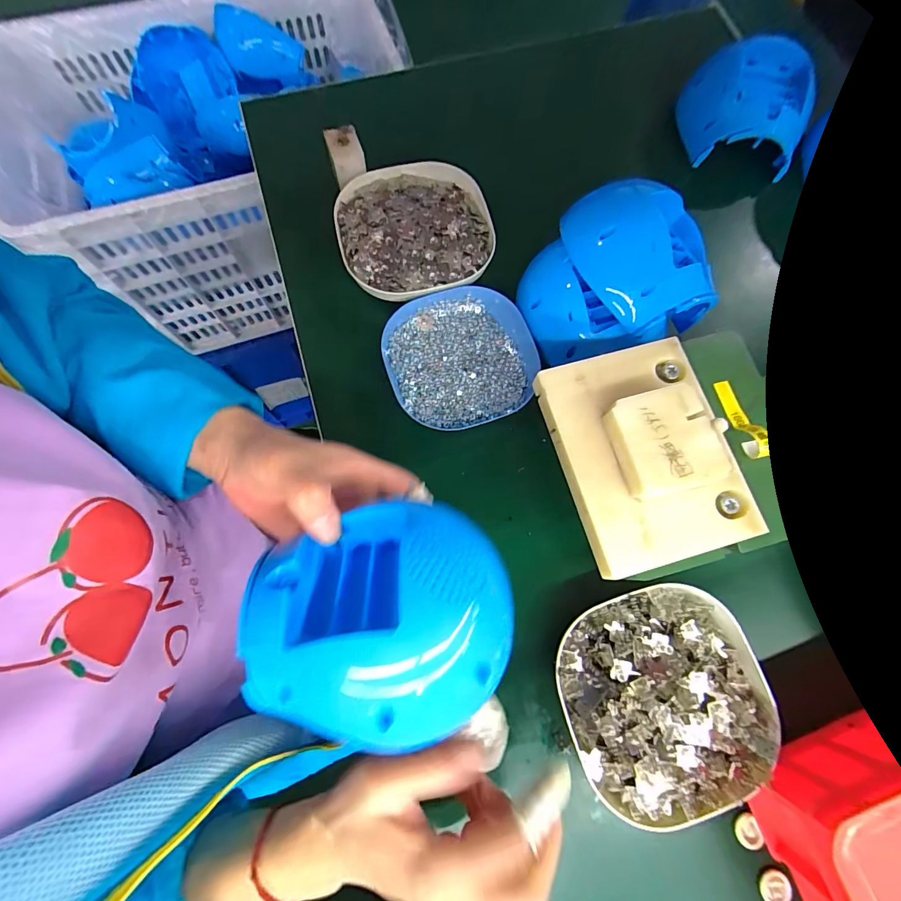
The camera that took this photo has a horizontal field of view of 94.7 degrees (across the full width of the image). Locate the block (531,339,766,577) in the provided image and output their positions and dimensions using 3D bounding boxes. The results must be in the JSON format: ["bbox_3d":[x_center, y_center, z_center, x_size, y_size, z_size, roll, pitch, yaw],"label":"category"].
[{"bbox_3d":[0.132,-0.001,0.276,0.109,0.032,0.145,-13,75,-5],"label":"block"}]

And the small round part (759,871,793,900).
[{"bbox_3d":[0.222,0.300,0.283,0.021,0.007,0.015,-44,80,-12],"label":"small round part"}]

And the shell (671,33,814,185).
[{"bbox_3d":[0.296,-0.340,0.410,0.126,0.077,0.080,29,76,7],"label":"shell"}]

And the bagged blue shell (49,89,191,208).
[{"bbox_3d":[-0.430,-0.374,0.541,0.149,0.079,0.088,-17,75,-6],"label":"bagged blue shell"}]

